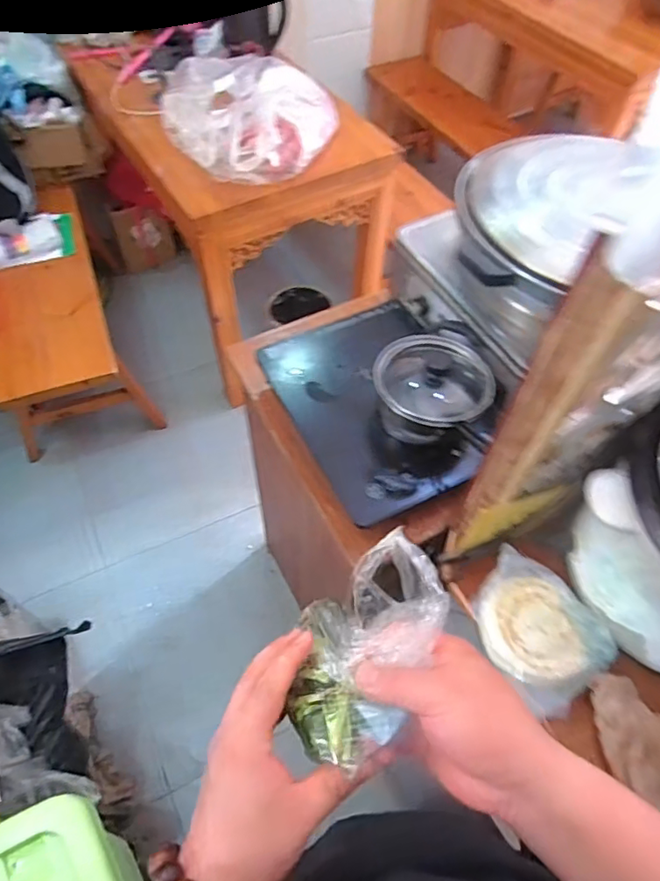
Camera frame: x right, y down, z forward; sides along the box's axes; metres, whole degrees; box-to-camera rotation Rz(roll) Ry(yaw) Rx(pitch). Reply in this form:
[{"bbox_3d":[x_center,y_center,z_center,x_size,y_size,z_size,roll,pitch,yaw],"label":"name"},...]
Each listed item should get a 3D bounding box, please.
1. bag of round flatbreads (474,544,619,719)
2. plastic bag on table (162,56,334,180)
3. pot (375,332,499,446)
[{"bbox_3d":[0.241,0.214,0.657,0.137,0.043,0.170,-29,62,-20],"label":"bag of round flatbreads"},{"bbox_3d":[-0.178,-0.782,1.326,0.393,0.154,0.334,-37,64,-23],"label":"plastic bag on table"},{"bbox_3d":[0.148,-0.069,0.794,0.161,0.112,0.171,1,56,-1],"label":"pot"}]

